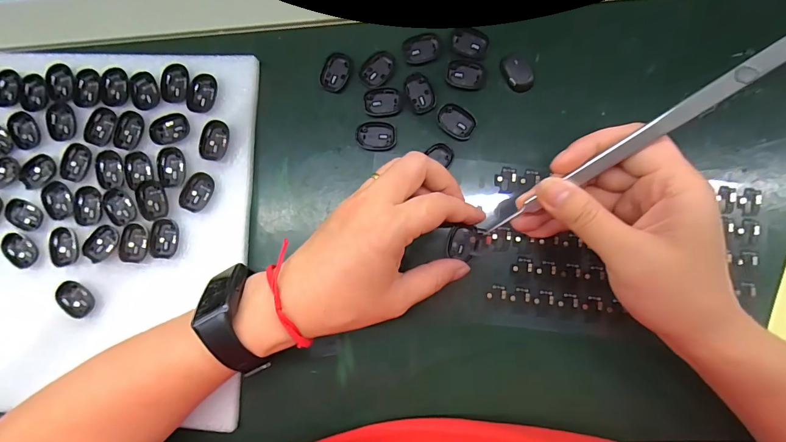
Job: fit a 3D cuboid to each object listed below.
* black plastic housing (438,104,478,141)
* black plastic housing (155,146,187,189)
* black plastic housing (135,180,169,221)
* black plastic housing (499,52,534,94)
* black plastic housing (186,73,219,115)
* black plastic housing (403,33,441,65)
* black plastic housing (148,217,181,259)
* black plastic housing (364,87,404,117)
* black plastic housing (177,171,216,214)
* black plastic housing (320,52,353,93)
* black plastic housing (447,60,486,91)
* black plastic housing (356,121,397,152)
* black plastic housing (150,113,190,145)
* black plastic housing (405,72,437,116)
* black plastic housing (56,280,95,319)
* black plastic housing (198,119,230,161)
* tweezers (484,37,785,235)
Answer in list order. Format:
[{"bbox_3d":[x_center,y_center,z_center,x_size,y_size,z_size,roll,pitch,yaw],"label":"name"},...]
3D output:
[{"bbox_3d":[0.044,-0.069,0.265,0.028,0.005,0.018,34,89,6],"label":"black plastic housing"},{"bbox_3d":[-0.156,-0.038,0.266,0.022,0.004,0.028,2,86,5],"label":"black plastic housing"},{"bbox_3d":[-0.167,-0.015,0.263,0.020,0.004,0.029,-19,84,3],"label":"black plastic housing"},{"bbox_3d":[0.087,-0.104,0.265,0.018,0.005,0.028,-26,84,2],"label":"black plastic housing"},{"bbox_3d":[-0.135,-0.090,0.267,0.021,0.004,0.028,17,87,6],"label":"black plastic housing"},{"bbox_3d":[0.020,-0.123,0.269,0.025,0.004,0.021,-13,85,3],"label":"black plastic housing"},{"bbox_3d":[-0.158,0.012,0.261,0.020,0.004,0.027,12,87,5],"label":"black plastic housing"},{"bbox_3d":[-0.007,-0.085,0.270,0.027,0.004,0.020,-1,86,4],"label":"black plastic housing"},{"bbox_3d":[-0.136,-0.020,0.262,0.019,0.004,0.028,29,88,6],"label":"black plastic housing"},{"bbox_3d":[-0.041,-0.107,0.272,0.019,0.004,0.027,19,87,6],"label":"black plastic housing"},{"bbox_3d":[0.052,-0.104,0.267,0.027,0.004,0.020,6,86,5],"label":"black plastic housing"},{"bbox_3d":[-0.012,-0.060,0.268,0.028,0.006,0.019,8,86,5],"label":"black plastic housing"},{"bbox_3d":[-0.158,-0.066,0.267,0.029,0.004,0.021,-20,84,3],"label":"black plastic housing"},{"bbox_3d":[0.019,-0.091,0.268,0.018,0.004,0.029,-21,84,3],"label":"black plastic housing"},{"bbox_3d":[-0.222,0.054,0.263,0.027,0.006,0.018,42,90,6],"label":"black plastic housing"},{"bbox_3d":[-0.124,-0.056,0.263,0.019,0.004,0.027,18,87,6],"label":"black plastic housing"},{"bbox_3d":[0.122,-0.039,0.195,0.144,0.005,0.010,-37,86,28],"label":"tweezers"}]

